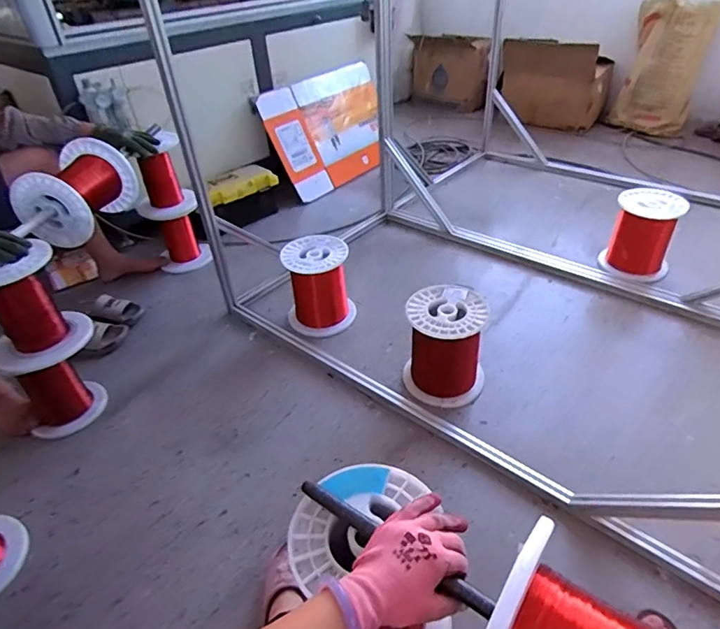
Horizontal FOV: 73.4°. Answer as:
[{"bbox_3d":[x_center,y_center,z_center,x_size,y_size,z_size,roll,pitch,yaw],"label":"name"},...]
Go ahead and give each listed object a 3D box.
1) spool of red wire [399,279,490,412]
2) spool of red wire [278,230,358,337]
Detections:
[{"bbox_3d":[0.218,0.086,1.237,0.203,0.245,0.208,4,39,10],"label":"spool of red wire"},{"bbox_3d":[-0.128,-0.091,1.476,0.197,0.232,0.195,-3,42,3],"label":"spool of red wire"}]

